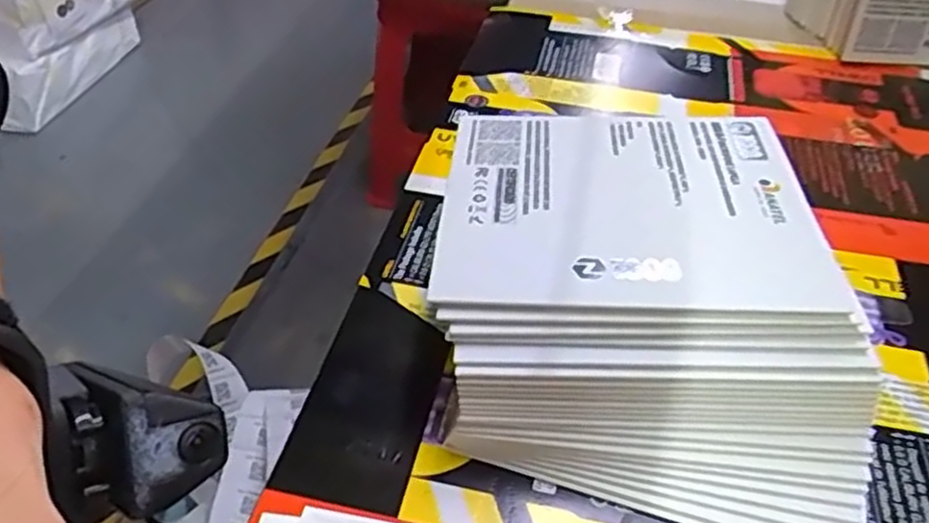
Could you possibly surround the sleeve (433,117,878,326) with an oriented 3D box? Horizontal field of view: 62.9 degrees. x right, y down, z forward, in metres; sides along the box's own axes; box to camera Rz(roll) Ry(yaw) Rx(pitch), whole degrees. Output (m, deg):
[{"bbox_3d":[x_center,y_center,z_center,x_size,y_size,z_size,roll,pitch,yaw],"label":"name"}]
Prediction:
[{"bbox_3d":[0.054,-0.022,0.262,0.119,0.005,0.116,0,39,5],"label":"sleeve"}]

